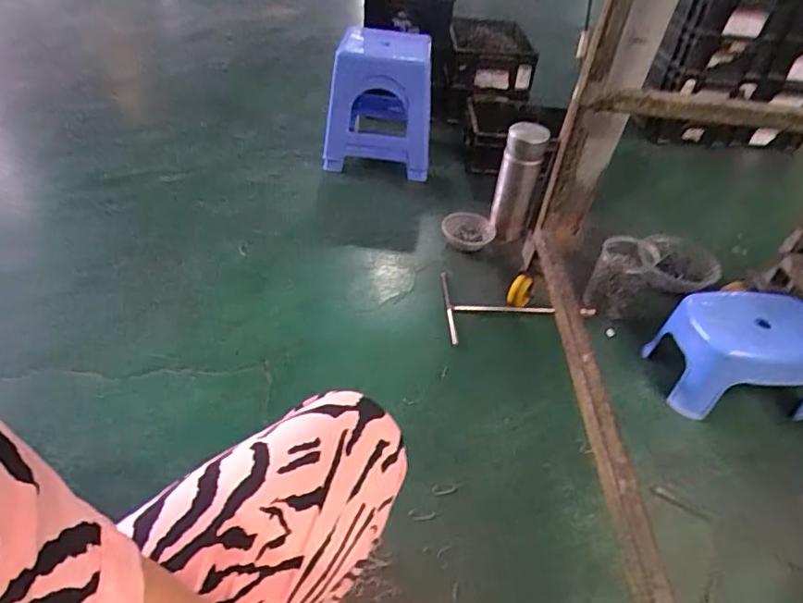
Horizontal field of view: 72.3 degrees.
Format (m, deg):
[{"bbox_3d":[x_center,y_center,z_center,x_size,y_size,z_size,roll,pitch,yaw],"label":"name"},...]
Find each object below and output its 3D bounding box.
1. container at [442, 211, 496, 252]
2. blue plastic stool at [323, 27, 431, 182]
[{"bbox_3d":[0.147,-0.155,1.209,0.117,0.039,0.099,12,41,8],"label":"container"},{"bbox_3d":[-0.062,-0.491,1.388,0.259,0.315,0.217,2,41,-4],"label":"blue plastic stool"}]

